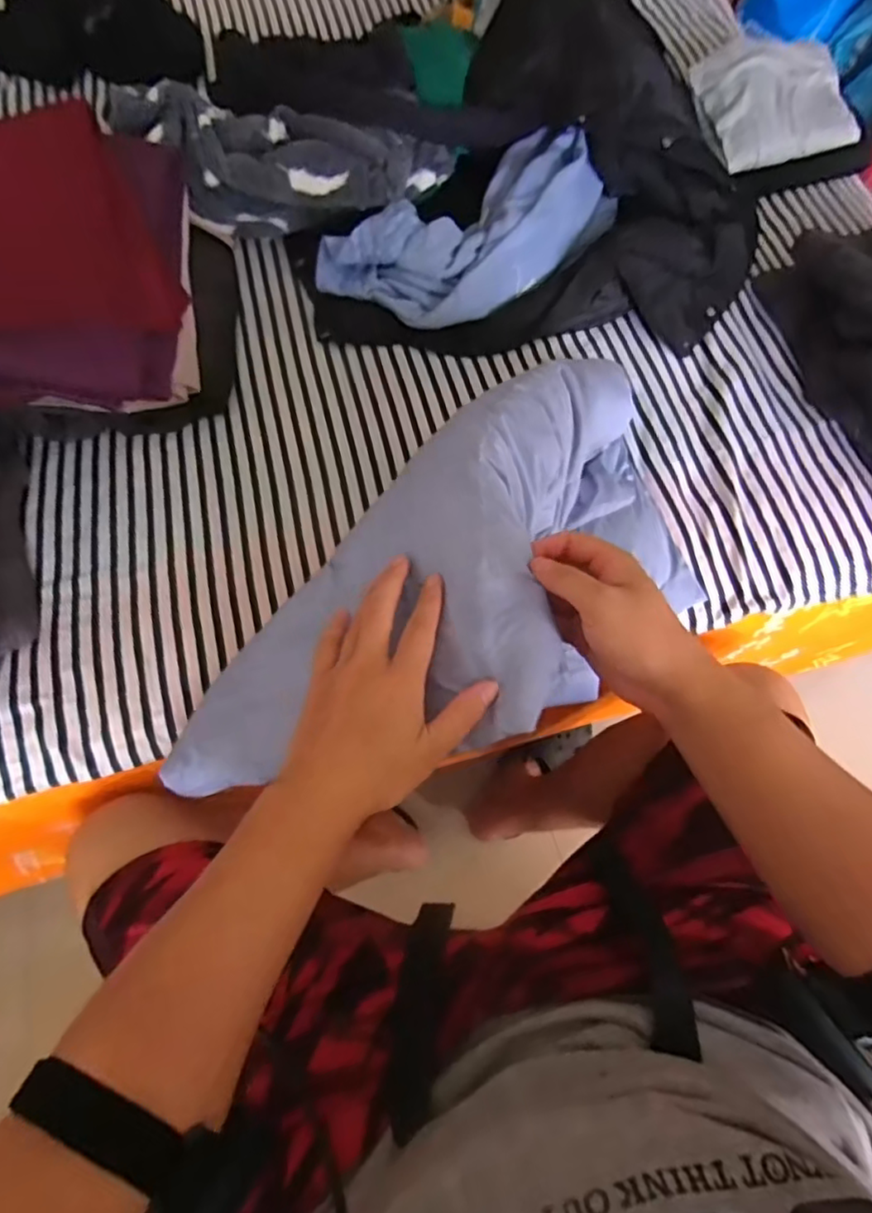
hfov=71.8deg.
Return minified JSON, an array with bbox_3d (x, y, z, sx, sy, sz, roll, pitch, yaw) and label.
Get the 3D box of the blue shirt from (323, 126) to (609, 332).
[{"bbox_3d":[0.055,-0.463,0.769,0.382,0.096,0.182,-28,71,-13],"label":"blue shirt"}]

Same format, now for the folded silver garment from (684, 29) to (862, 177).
[{"bbox_3d":[0.478,-0.712,0.842,0.206,0.076,0.170,-14,69,-8],"label":"folded silver garment"}]

